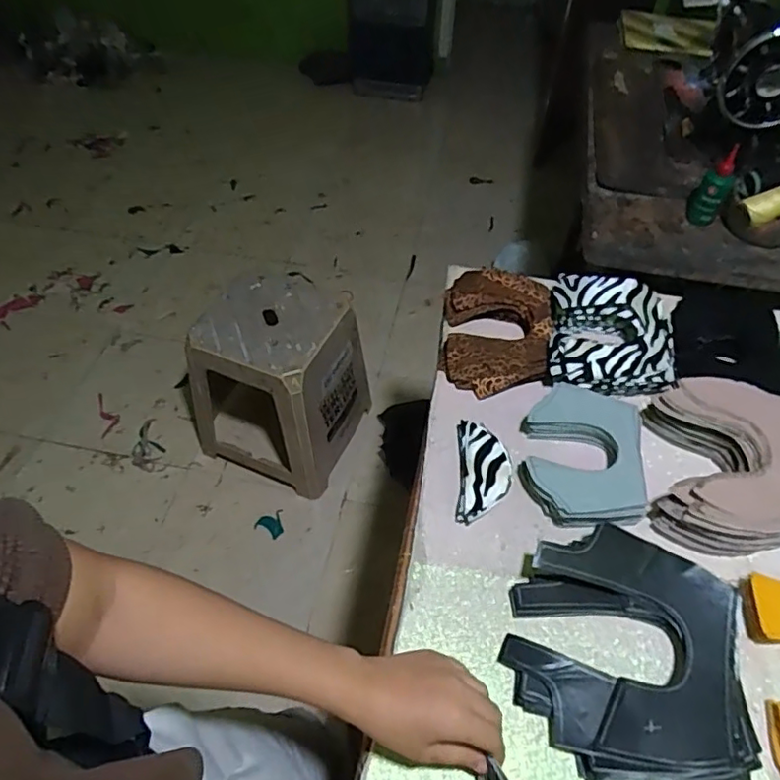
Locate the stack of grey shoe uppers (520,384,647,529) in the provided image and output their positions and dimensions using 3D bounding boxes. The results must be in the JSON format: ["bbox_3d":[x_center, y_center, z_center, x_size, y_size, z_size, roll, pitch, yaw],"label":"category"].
[{"bbox_3d":[0.204,0.071,0.624,0.121,0.033,0.161,6,53,6],"label":"stack of grey shoe uppers"}]

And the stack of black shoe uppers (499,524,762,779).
[{"bbox_3d":[0.200,0.222,0.503,0.182,0.041,0.191,6,53,5],"label":"stack of black shoe uppers"}]

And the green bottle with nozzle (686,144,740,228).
[{"bbox_3d":[0.481,-0.301,0.874,0.046,0.111,0.039,24,56,17],"label":"green bottle with nozzle"}]

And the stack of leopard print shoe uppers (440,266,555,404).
[{"bbox_3d":[0.134,-0.078,0.738,0.133,0.039,0.187,5,52,5],"label":"stack of leopard print shoe uppers"}]

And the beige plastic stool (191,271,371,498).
[{"bbox_3d":[-0.276,-0.014,1.379,0.365,0.391,0.323,15,54,10],"label":"beige plastic stool"}]

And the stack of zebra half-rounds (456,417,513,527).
[{"bbox_3d":[0.099,0.086,0.621,0.053,0.023,0.110,3,52,3],"label":"stack of zebra half-rounds"}]

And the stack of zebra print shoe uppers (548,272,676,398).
[{"bbox_3d":[0.268,-0.067,0.714,0.147,0.060,0.158,6,53,5],"label":"stack of zebra print shoe uppers"}]

